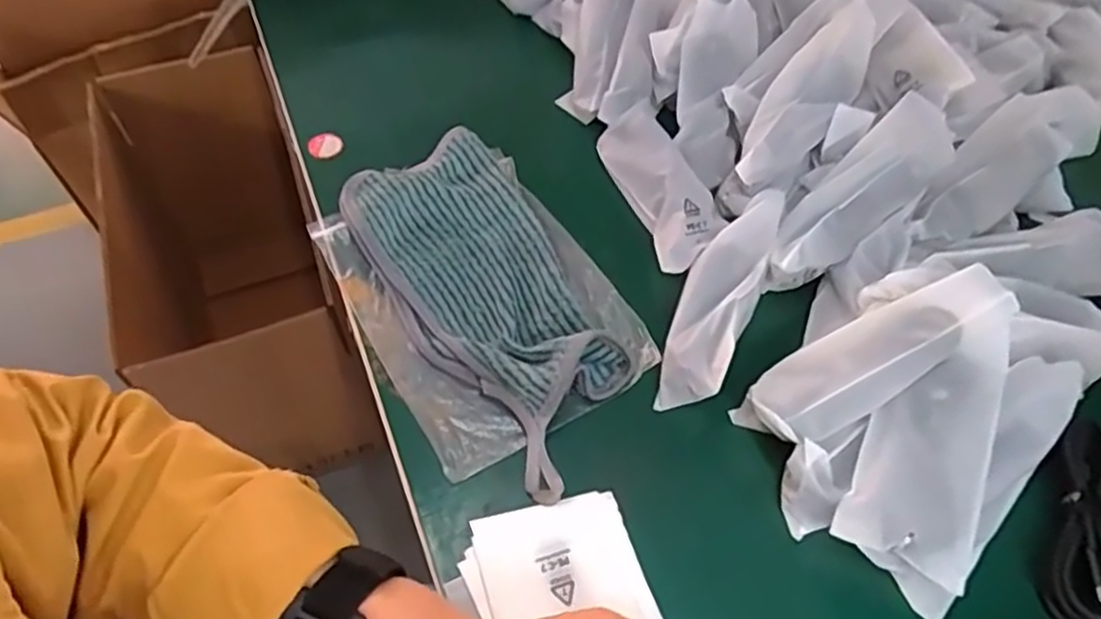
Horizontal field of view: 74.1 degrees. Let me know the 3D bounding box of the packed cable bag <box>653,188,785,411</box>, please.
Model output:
[{"bbox_3d":[0.104,-0.009,0.442,0.040,0.039,0.148,23,59,14],"label":"packed cable bag"}]

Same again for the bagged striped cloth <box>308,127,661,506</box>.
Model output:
[{"bbox_3d":[-0.040,-0.007,0.450,0.146,0.030,0.245,-27,61,-18],"label":"bagged striped cloth"}]

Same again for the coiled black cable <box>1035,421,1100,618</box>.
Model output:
[{"bbox_3d":[0.274,0.109,0.380,0.029,0.018,0.105,17,58,10],"label":"coiled black cable"}]

